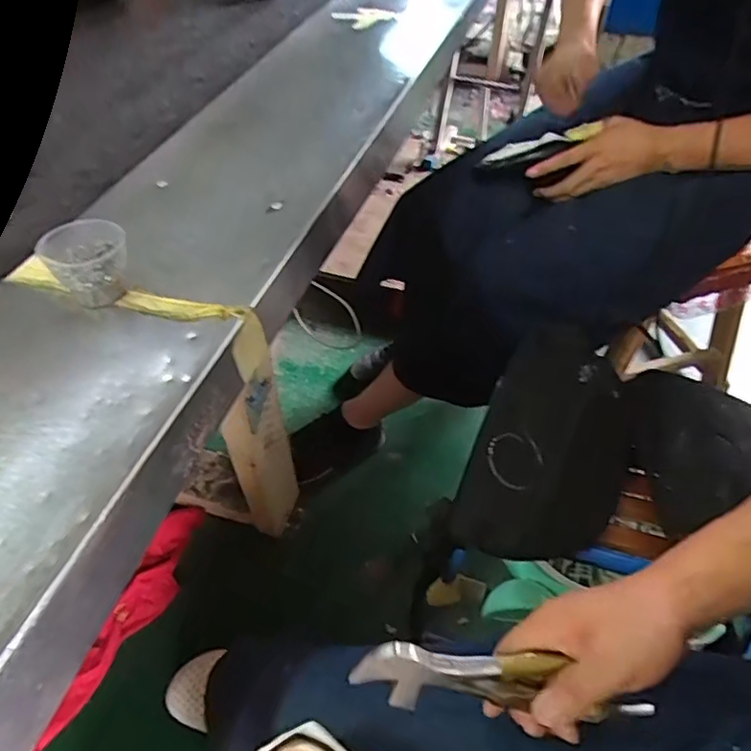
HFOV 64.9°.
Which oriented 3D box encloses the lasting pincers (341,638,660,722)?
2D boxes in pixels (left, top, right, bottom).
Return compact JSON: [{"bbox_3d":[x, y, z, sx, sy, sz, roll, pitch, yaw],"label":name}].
[{"bbox_3d":[0.084,0.197,0.377,0.191,0.043,0.028,7,50,-2],"label":"lasting pincers"}]

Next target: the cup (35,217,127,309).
[{"bbox_3d":[-0.234,-0.094,0.486,0.062,0.051,0.058,-1,50,1],"label":"cup"}]

